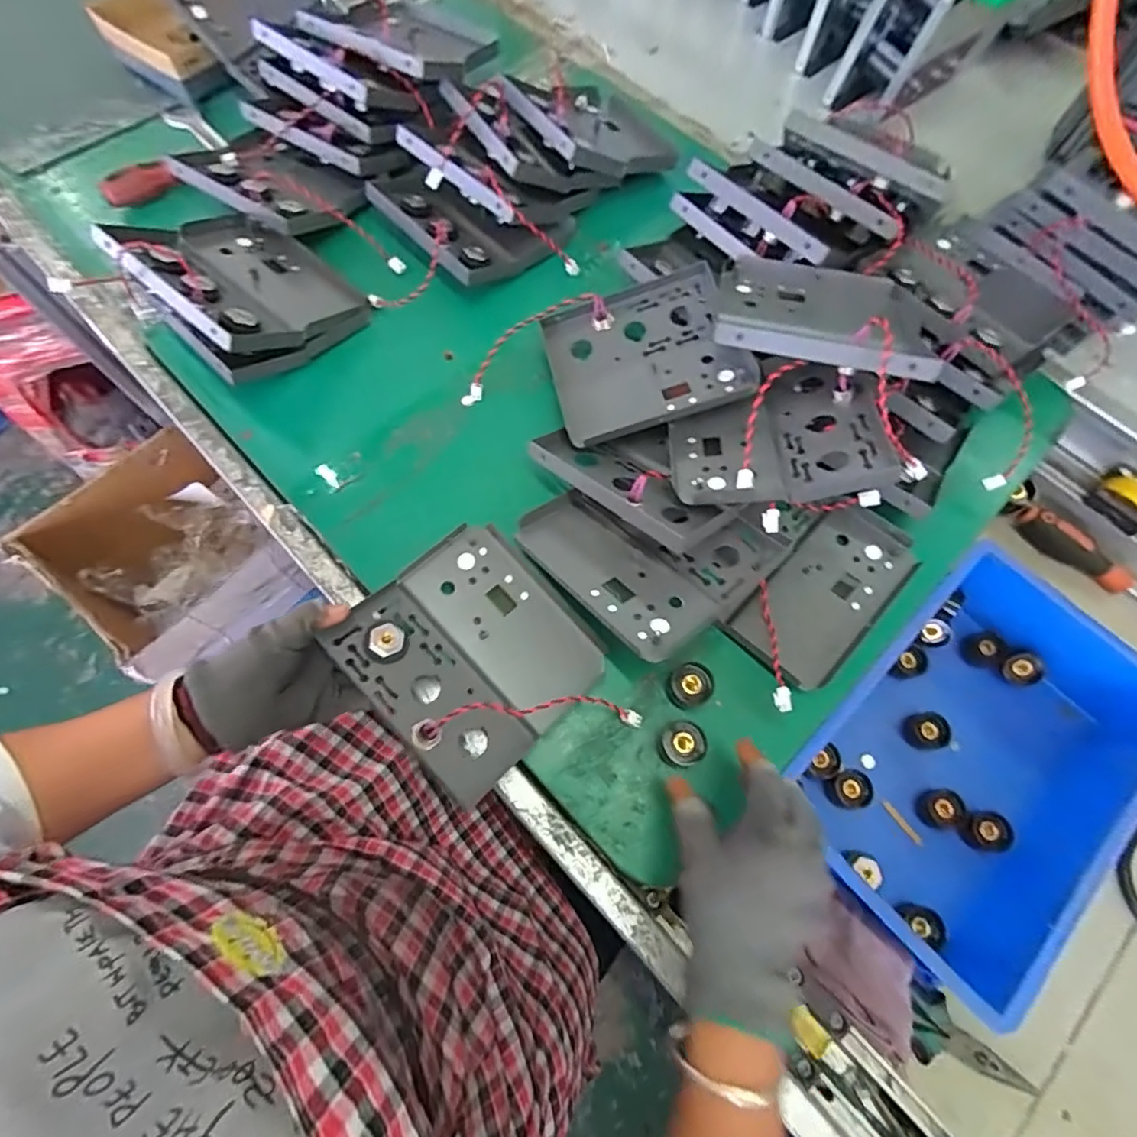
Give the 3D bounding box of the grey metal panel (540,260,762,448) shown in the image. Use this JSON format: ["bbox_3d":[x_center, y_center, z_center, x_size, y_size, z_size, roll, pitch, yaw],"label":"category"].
[{"bbox_3d":[0.064,-0.180,0.488,0.156,0.021,0.152,-18,60,8],"label":"grey metal panel"}]

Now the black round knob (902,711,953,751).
[{"bbox_3d":[0.308,0.140,0.491,0.026,0.025,0.030,-7,69,-4],"label":"black round knob"}]

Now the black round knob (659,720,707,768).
[{"bbox_3d":[0.080,0.124,0.403,0.028,0.025,0.030,0,70,0],"label":"black round knob"}]

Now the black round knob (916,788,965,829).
[{"bbox_3d":[0.307,0.198,0.469,0.030,0.020,0.026,-27,72,-11],"label":"black round knob"}]

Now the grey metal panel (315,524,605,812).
[{"bbox_3d":[-0.070,0.059,0.413,0.143,0.037,0.154,-42,76,-14],"label":"grey metal panel"}]

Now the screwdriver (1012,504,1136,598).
[{"bbox_3d":[0.534,0.020,0.541,0.235,0.030,0.031,41,74,13],"label":"screwdriver"}]

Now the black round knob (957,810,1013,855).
[{"bbox_3d":[0.337,0.212,0.461,0.034,0.018,0.032,0,69,-1],"label":"black round knob"}]

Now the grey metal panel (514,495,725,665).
[{"bbox_3d":[0.035,-0.001,0.426,0.083,0.013,0.161,-30,55,-28],"label":"grey metal panel"}]

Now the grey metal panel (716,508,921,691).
[{"bbox_3d":[0.203,0.017,0.448,0.163,0.022,0.080,-42,76,-14],"label":"grey metal panel"}]

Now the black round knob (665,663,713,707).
[{"bbox_3d":[0.088,0.087,0.420,0.032,0.024,0.030,0,70,0],"label":"black round knob"}]

